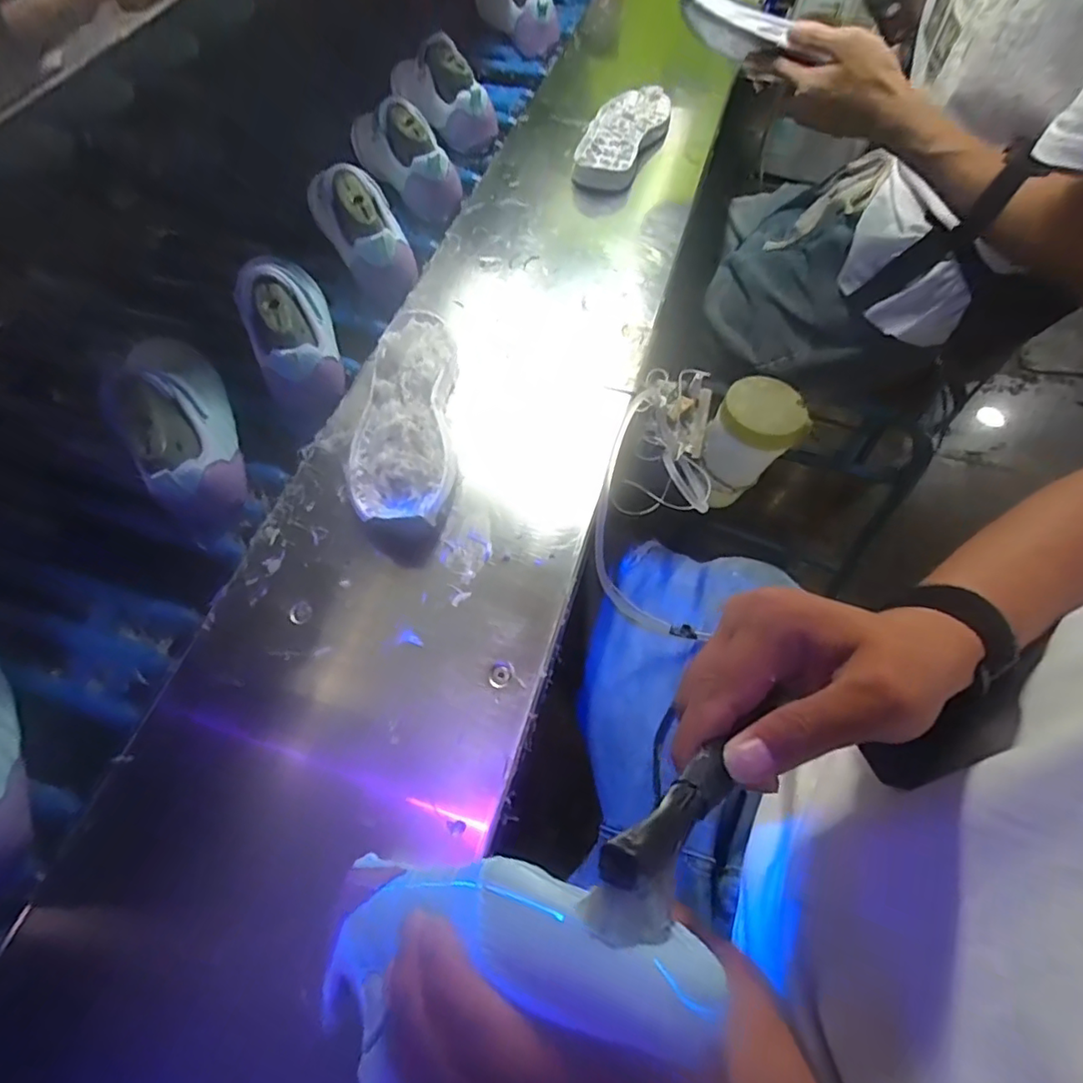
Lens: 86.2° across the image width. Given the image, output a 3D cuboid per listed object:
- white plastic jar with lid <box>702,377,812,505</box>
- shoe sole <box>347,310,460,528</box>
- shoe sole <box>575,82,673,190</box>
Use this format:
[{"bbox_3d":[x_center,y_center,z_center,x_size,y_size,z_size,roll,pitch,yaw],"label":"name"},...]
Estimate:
[{"bbox_3d":[0.202,-0.098,0.574,0.075,0.112,0.073,0,69,-1],"label":"white plastic jar with lid"},{"bbox_3d":[-0.112,-0.109,0.468,0.080,0.036,0.203,-1,69,-2],"label":"shoe sole"},{"bbox_3d":[0.096,-0.483,0.683,0.078,0.022,0.200,24,70,8],"label":"shoe sole"}]

